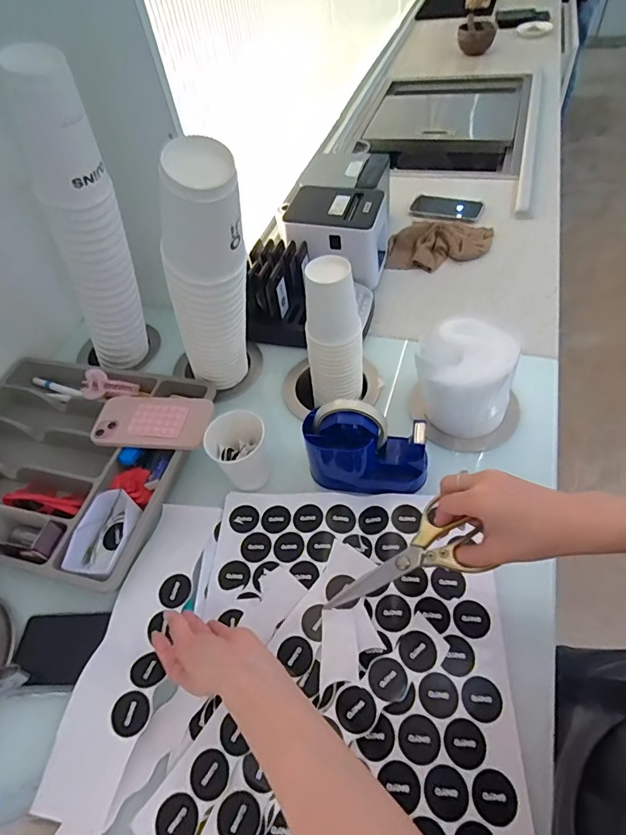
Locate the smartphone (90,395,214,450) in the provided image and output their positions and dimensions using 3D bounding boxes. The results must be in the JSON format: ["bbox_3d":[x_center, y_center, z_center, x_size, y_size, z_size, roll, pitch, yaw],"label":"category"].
[{"bbox_3d":[-0.230,0.003,0.656,0.167,0.019,0.085,2,53,10],"label":"smartphone"}]

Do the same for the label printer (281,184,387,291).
[{"bbox_3d":[0.048,-0.331,0.854,0.167,0.123,0.143,6,54,13],"label":"label printer"}]

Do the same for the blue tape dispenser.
[{"bbox_3d":[0.067,0.037,0.584,0.156,0.108,0.068,7,54,11],"label":"blue tape dispenser"}]

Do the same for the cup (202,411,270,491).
[{"bbox_3d":[-0.102,0.044,0.619,0.077,0.083,0.068,-3,53,3],"label":"cup"}]

